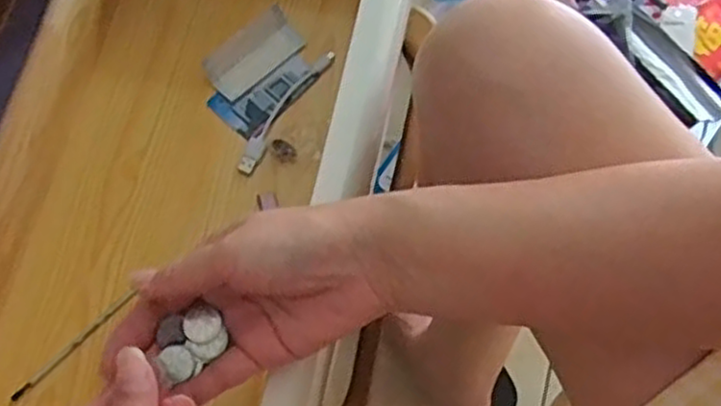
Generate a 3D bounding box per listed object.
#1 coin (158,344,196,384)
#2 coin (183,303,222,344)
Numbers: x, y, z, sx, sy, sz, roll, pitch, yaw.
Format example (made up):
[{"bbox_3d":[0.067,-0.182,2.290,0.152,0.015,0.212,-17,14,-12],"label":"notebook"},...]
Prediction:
[{"bbox_3d":[-0.090,0.078,0.359,0.015,0.004,0.018,-21,73,-8],"label":"coin"},{"bbox_3d":[-0.079,0.061,0.364,0.018,0.004,0.018,0,72,-1],"label":"coin"}]

